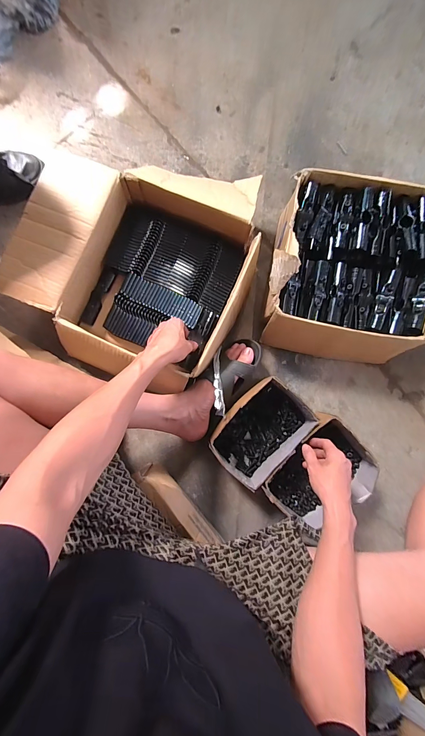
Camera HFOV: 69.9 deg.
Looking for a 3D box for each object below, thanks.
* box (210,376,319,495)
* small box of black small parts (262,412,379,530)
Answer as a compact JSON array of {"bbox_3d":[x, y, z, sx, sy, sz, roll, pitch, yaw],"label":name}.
[{"bbox_3d":[0.098,0.132,0.654,0.140,0.094,0.200,44,87,1],"label":"box"},{"bbox_3d":[0.226,0.217,0.637,0.173,0.098,0.204,38,87,1],"label":"small box of black small parts"}]

